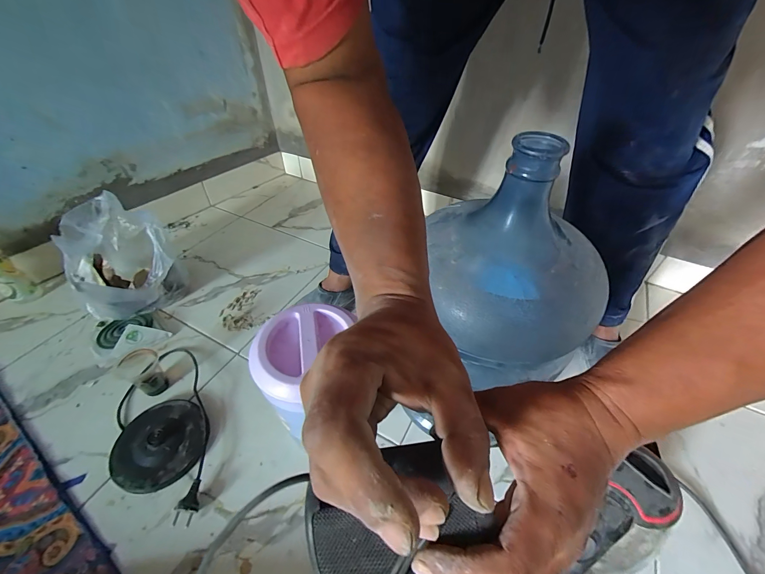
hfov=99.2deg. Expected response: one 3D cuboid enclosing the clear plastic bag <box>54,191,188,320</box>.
[{"bbox_3d":[-0.561,-0.033,0.717,0.231,0.248,0.169,23,49,21],"label":"clear plastic bag"}]

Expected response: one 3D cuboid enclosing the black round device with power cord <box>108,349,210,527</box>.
[{"bbox_3d":[-0.404,0.257,0.594,0.152,0.027,0.337,-21,49,-21],"label":"black round device with power cord"}]

